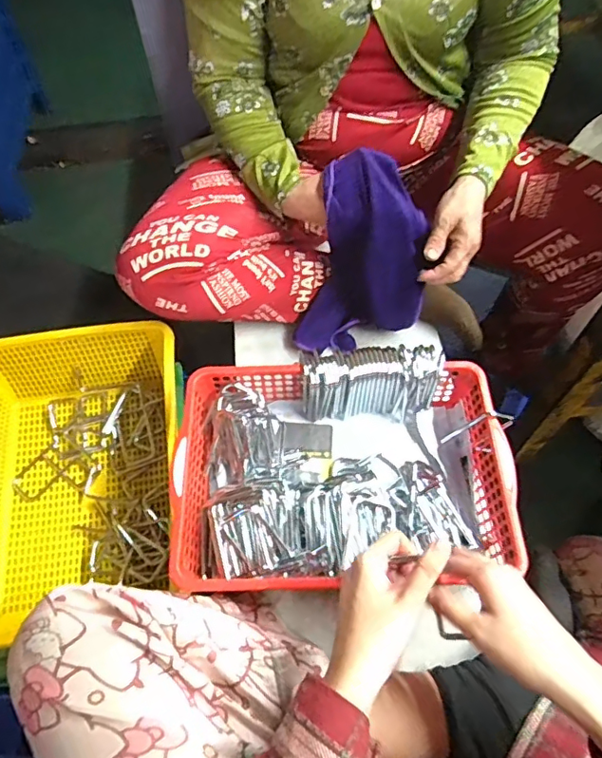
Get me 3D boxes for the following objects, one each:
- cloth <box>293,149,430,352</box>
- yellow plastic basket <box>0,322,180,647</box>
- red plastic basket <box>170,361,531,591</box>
[{"bbox_3d":[0.095,-0.152,0.705,0.154,0.260,0.037,12,37,0],"label":"cloth"},{"bbox_3d":[-0.306,0.120,0.724,0.293,0.140,0.374,-8,60,-3],"label":"yellow plastic basket"},{"bbox_3d":[0.048,0.113,0.637,0.363,0.104,0.256,-3,59,0],"label":"red plastic basket"}]

